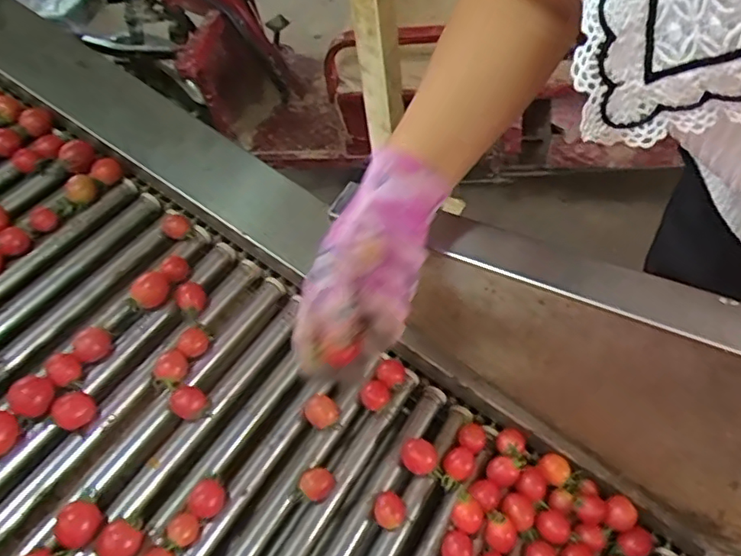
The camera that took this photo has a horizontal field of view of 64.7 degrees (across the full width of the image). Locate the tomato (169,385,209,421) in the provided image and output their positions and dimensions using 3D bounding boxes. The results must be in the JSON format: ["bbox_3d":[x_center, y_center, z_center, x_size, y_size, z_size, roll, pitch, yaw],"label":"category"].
[{"bbox_3d":[-0.154,0.107,0.498,0.030,0.030,0.026,28,56,28],"label":"tomato"}]

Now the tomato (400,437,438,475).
[{"bbox_3d":[0.042,0.155,0.509,0.031,0.024,0.022,3,48,9],"label":"tomato"}]

